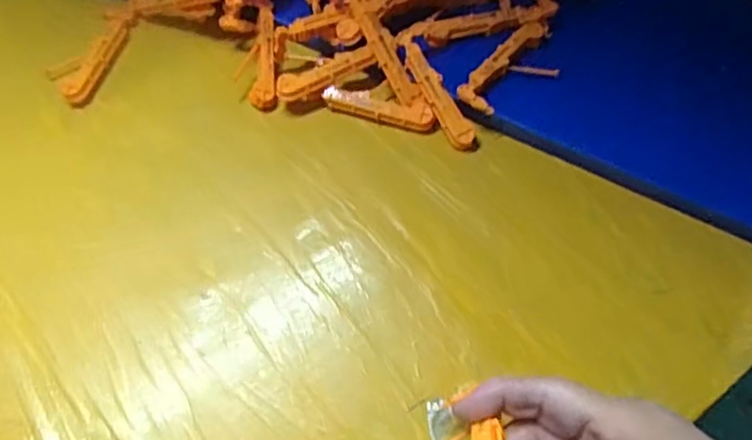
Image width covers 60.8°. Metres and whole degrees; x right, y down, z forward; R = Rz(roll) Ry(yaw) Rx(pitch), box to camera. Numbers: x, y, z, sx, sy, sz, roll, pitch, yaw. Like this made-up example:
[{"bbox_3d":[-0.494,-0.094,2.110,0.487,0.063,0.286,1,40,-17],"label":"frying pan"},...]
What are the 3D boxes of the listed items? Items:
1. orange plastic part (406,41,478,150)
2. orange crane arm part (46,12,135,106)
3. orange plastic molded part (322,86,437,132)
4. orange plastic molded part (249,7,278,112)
[{"bbox_3d":[0.046,-0.092,0.474,0.017,0.012,0.089,-28,84,-19],"label":"orange plastic part"},{"bbox_3d":[-0.221,-0.132,0.502,0.036,0.018,0.098,16,58,7],"label":"orange crane arm part"},{"bbox_3d":[0.002,-0.083,0.480,0.085,0.017,0.018,12,58,5],"label":"orange plastic molded part"},{"bbox_3d":[-0.088,-0.124,0.500,0.020,0.024,0.090,-4,58,-5],"label":"orange plastic molded part"}]

